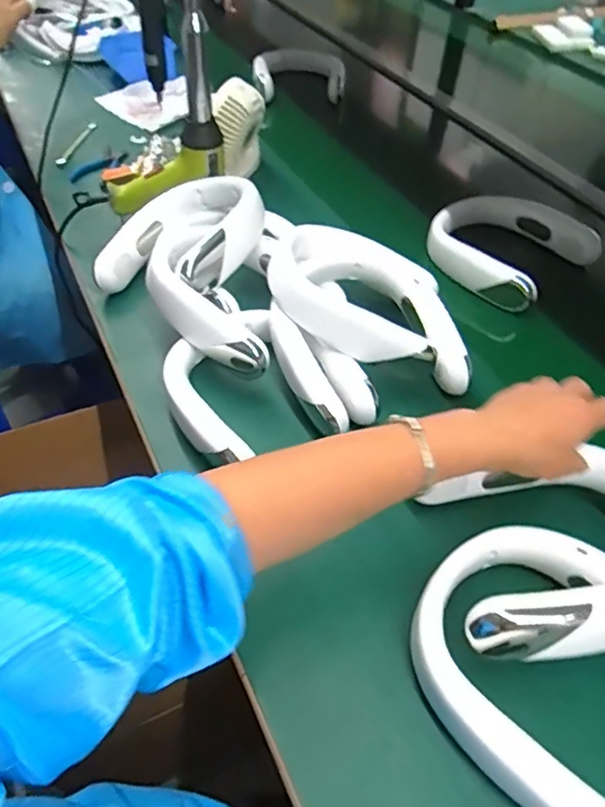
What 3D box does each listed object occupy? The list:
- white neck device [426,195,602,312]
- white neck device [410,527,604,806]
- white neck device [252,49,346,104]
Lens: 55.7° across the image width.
[{"bbox_3d":[0.285,-0.229,0.821,0.204,0.046,0.202,-34,58,-27],"label":"white neck device"},{"bbox_3d":[0.188,0.193,0.430,0.191,0.046,0.203,-36,59,-28],"label":"white neck device"},{"bbox_3d":[-0.004,-0.703,1.223,0.197,0.052,0.179,-3,49,-4],"label":"white neck device"}]

